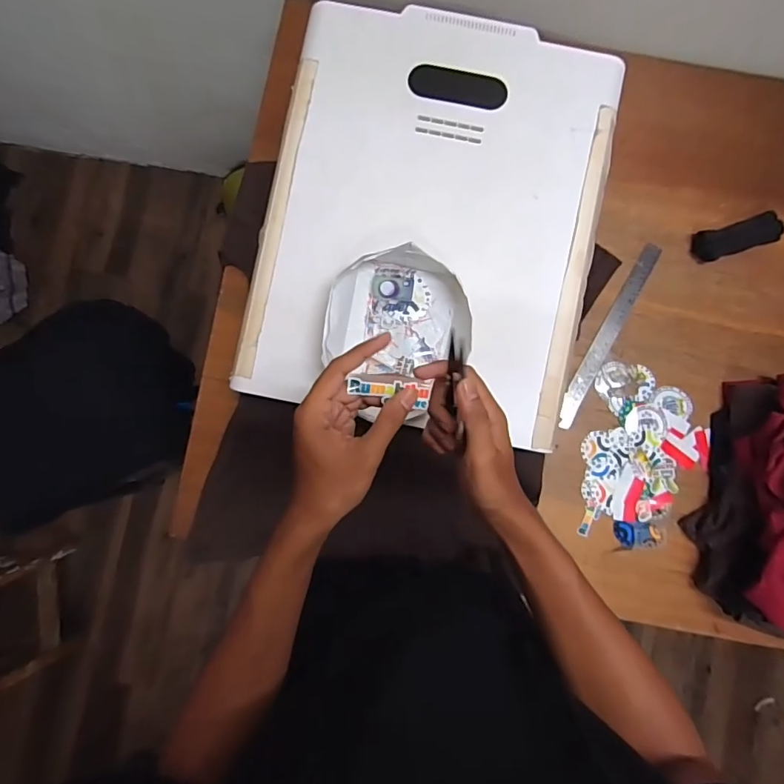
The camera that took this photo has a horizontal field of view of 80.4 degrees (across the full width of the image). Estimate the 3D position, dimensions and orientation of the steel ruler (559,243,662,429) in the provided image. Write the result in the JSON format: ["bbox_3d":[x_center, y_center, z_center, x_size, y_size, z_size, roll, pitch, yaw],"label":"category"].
[{"bbox_3d":[0.338,-0.090,0.725,0.026,0.007,0.319,28,88,0],"label":"steel ruler"}]

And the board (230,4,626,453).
[{"bbox_3d":[0.047,-0.216,0.565,0.392,0.015,0.493,11,88,1],"label":"board"}]

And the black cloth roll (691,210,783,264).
[{"bbox_3d":[0.534,-0.240,0.718,0.128,0.033,0.047,-18,86,-2],"label":"black cloth roll"}]

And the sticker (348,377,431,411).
[{"bbox_3d":[-0.001,0.000,0.386,0.067,0.006,0.019,10,84,-8],"label":"sticker"}]

